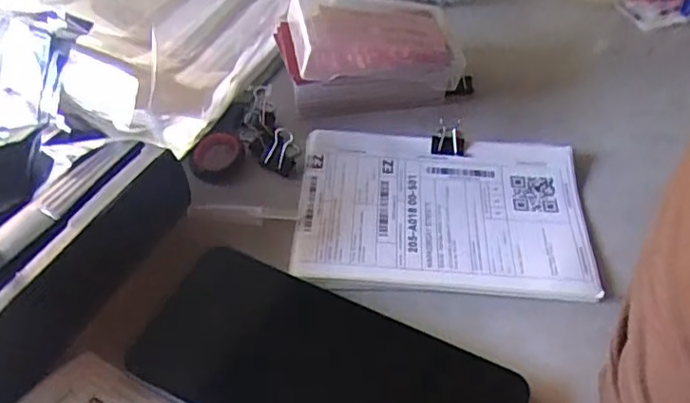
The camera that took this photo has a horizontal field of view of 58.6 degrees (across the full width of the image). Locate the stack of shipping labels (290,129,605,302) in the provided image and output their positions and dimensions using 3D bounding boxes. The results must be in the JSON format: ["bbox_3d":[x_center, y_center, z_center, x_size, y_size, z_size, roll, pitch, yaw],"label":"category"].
[{"bbox_3d":[0.053,0.004,0.333,0.153,0.010,0.102,4,50,-2],"label":"stack of shipping labels"}]

